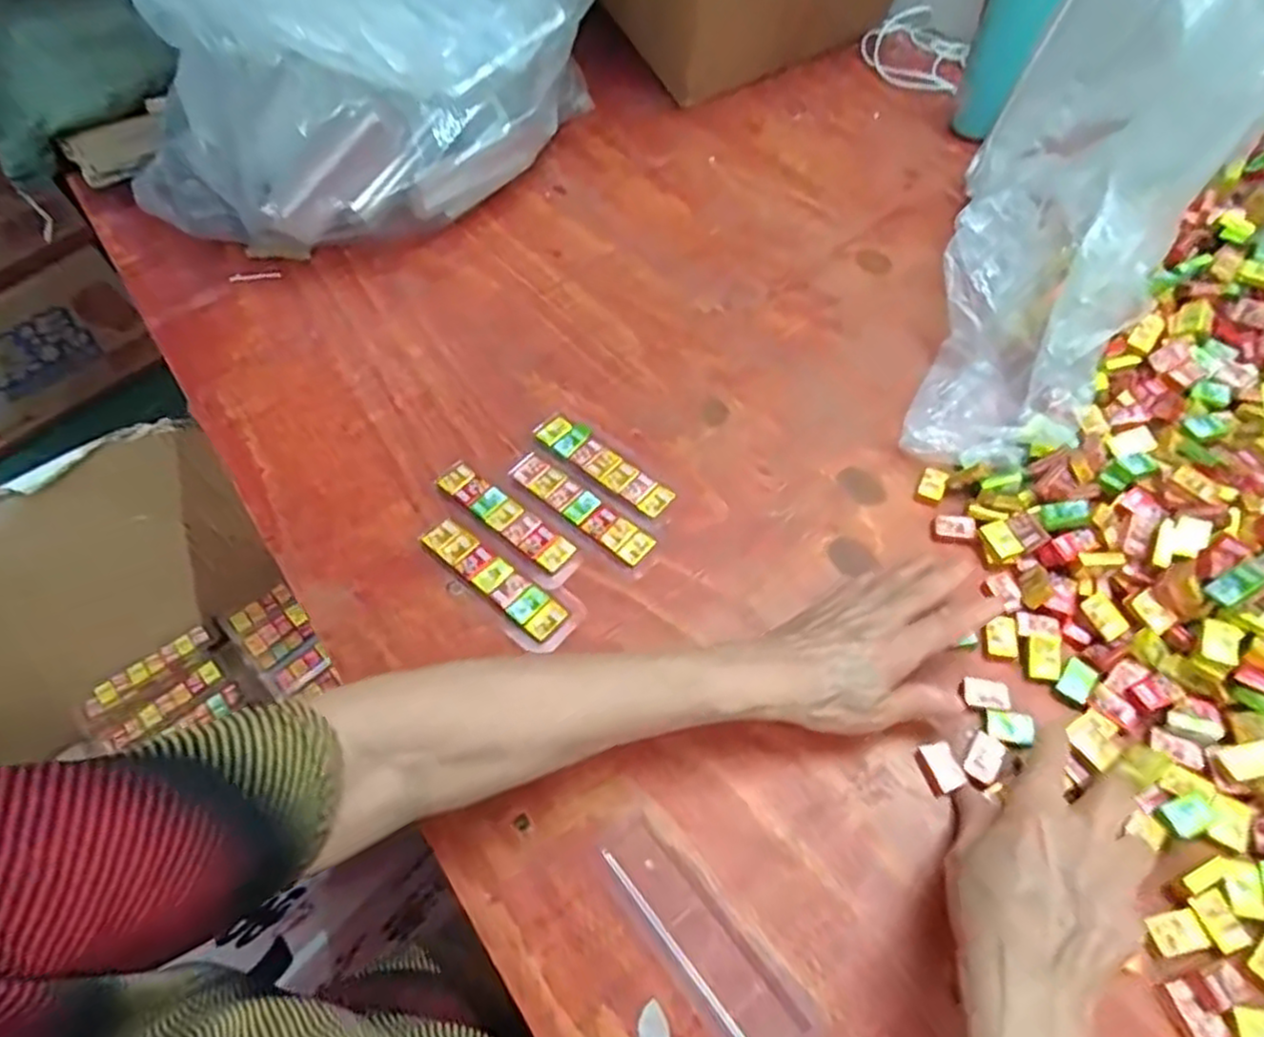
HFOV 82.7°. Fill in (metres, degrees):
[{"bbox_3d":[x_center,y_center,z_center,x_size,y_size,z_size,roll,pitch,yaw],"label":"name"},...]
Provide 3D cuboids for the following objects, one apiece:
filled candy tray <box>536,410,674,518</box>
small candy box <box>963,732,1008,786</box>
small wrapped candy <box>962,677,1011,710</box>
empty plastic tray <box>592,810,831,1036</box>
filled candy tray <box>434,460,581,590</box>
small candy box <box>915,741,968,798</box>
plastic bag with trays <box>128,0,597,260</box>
[{"bbox_3d":[-0.022,-0.042,0.529,0.123,0.005,0.029,35,66,24],"label":"filled candy tray"},{"bbox_3d":[0.195,0.133,0.397,0.017,0.004,0.026,27,63,20],"label":"small candy box"},{"bbox_3d":[0.207,0.103,0.419,0.027,0.005,0.018,9,58,10],"label":"small wrapped candy"},{"bbox_3d":[0.034,0.213,0.363,0.043,0.011,0.130,-37,62,-19],"label":"empty plastic tray"},{"bbox_3d":[-0.088,-0.001,0.504,0.032,0.006,0.129,-41,63,-21],"label":"filled candy tray"},{"bbox_3d":[0.171,0.138,0.398,0.019,0.006,0.026,-19,57,-8],"label":"small candy box"},{"bbox_3d":[-0.250,-0.451,0.646,0.313,0.295,0.346,19,60,16],"label":"plastic bag with trays"}]

